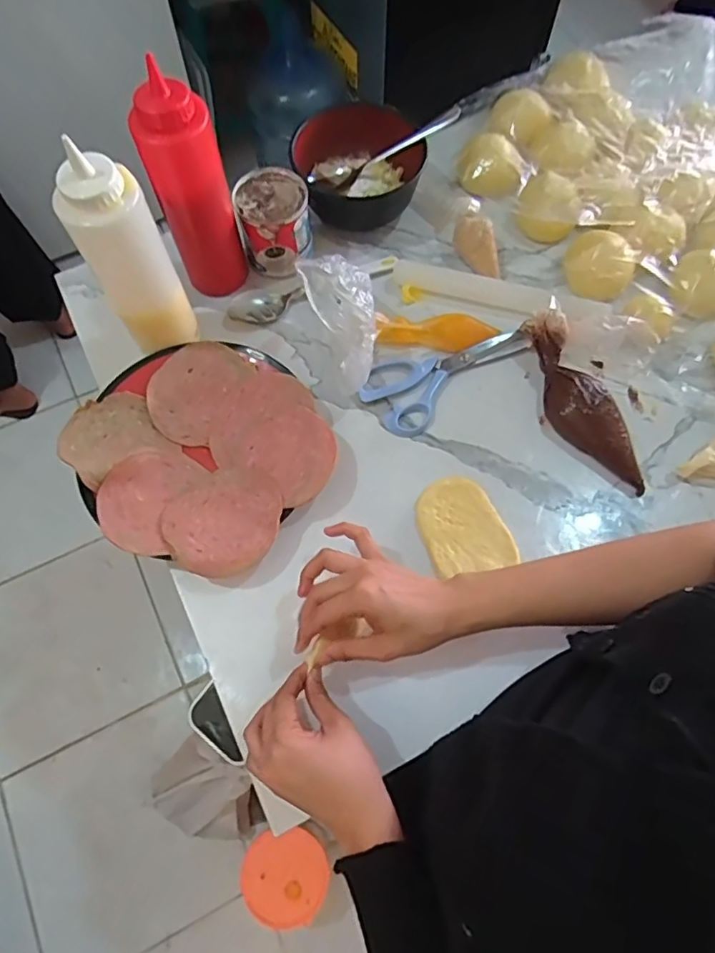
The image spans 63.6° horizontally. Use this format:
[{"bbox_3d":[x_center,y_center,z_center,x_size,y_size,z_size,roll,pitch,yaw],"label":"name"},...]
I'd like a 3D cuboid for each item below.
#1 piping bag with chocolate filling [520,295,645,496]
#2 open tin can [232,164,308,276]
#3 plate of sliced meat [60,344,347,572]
[{"bbox_3d":[0.208,-0.071,0.545,0.055,0.045,0.194,-23,69,-8],"label":"piping bag with chocolate filling"},{"bbox_3d":[-0.086,-0.261,0.600,0.072,0.077,0.070,-1,67,1],"label":"open tin can"},{"bbox_3d":[-0.142,-0.025,0.532,0.217,0.033,0.208,-1,67,1],"label":"plate of sliced meat"}]

